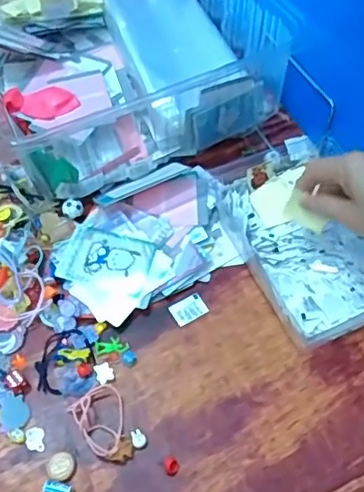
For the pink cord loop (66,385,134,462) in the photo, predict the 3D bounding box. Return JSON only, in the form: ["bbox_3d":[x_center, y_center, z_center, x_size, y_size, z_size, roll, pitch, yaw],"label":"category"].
[{"bbox_3d":[-0.064,0.152,0.478,0.042,0.012,0.067,-30,61,-17],"label":"pink cord loop"}]

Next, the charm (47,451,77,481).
[{"bbox_3d":[-0.099,0.182,0.463,0.023,0.005,0.022,-1,57,1],"label":"charm"}]

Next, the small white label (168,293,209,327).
[{"bbox_3d":[0.006,0.061,0.548,0.034,0.004,0.025,-30,61,-17],"label":"small white label"}]

